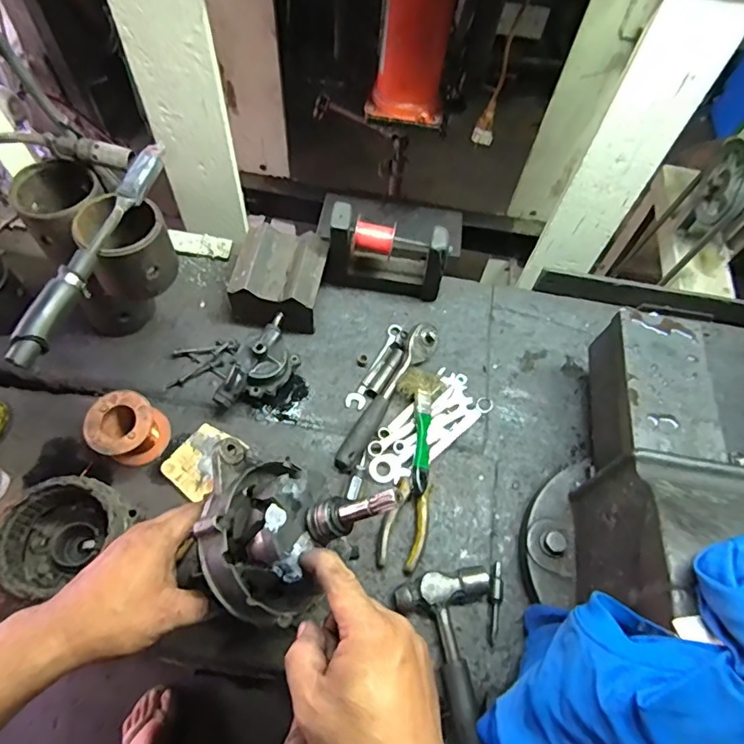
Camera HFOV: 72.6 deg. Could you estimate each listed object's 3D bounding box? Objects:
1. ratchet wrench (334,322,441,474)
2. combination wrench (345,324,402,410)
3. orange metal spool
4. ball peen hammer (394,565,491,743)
[{"bbox_3d":[0.021,0.029,0.704,0.043,0.036,0.245,31,64,12],"label":"ratchet wrench"},{"bbox_3d":[0.004,-0.010,0.737,0.028,0.014,0.150,22,62,8],"label":"combination wrench"},{"bbox_3d":[-0.309,0.074,0.641,0.074,0.070,0.079,2,61,-3],"label":"orange metal spool"},{"bbox_3d":[0.111,0.340,0.542,0.117,0.036,0.243,-11,63,-10],"label":"ball peen hammer"}]

